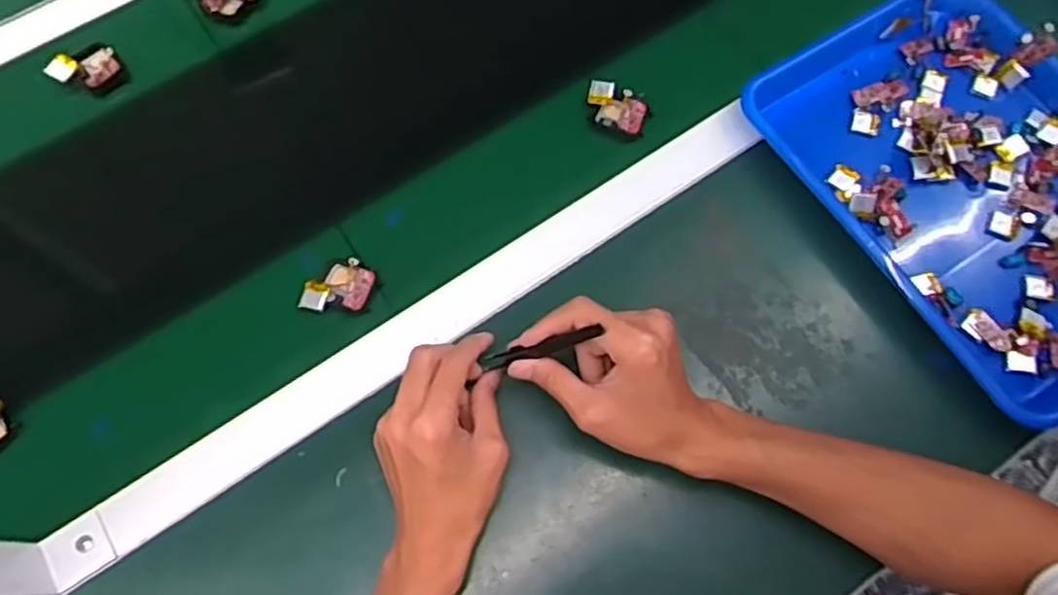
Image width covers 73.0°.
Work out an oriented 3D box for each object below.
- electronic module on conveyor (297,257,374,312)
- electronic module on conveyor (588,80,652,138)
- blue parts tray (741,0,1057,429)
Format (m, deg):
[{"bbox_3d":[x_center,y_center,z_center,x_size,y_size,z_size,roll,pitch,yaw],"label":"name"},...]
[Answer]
[{"bbox_3d":[-0.145,-0.009,0.544,0.055,0.009,0.039,-4,66,-1],"label":"electronic module on conveyor"},{"bbox_3d":[0.073,-0.159,0.599,0.056,0.006,0.037,27,88,13],"label":"electronic module on conveyor"},{"bbox_3d":[0.351,-0.092,0.560,0.242,0.045,0.331,-31,69,-13],"label":"blue parts tray"}]

